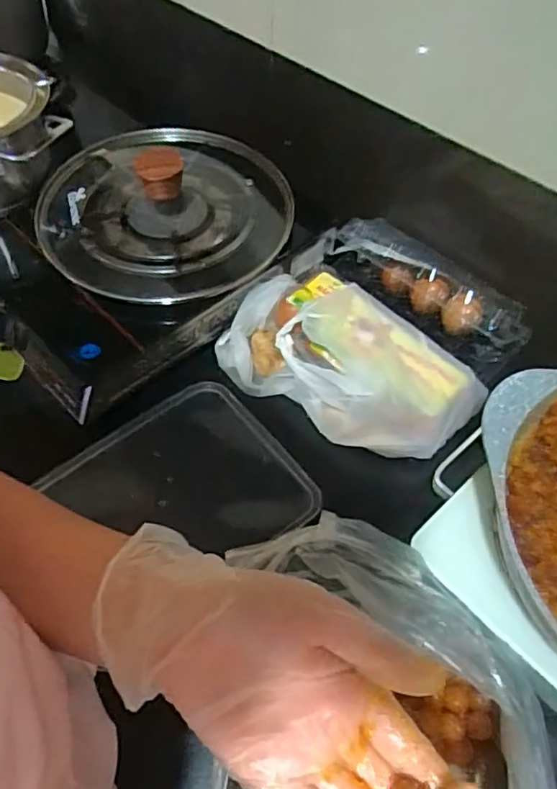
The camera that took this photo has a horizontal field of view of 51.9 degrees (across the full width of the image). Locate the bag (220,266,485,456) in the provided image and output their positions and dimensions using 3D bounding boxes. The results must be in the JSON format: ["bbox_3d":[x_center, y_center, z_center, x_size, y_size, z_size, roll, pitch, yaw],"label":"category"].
[{"bbox_3d":[0.070,-0.035,0.607,0.270,0.076,0.142,30,60,18],"label":"bag"}]

